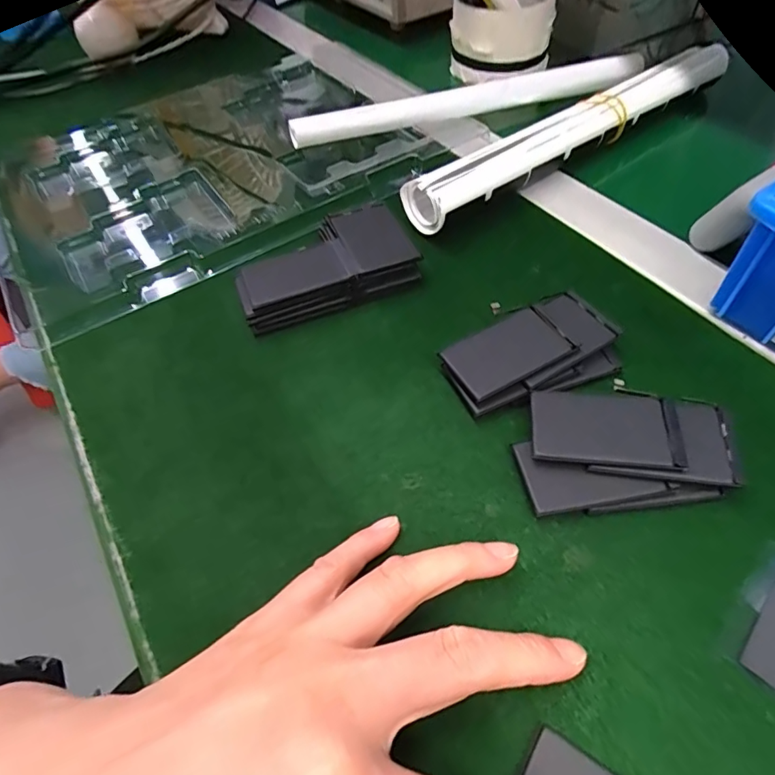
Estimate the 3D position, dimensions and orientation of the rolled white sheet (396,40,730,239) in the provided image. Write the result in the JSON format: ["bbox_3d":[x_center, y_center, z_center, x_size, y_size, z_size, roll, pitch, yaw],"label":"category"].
[{"bbox_3d":[0.137,-0.182,0.339,0.293,0.026,0.031,-34,59,-18],"label":"rolled white sheet"}]

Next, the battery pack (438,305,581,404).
[{"bbox_3d":[0.057,-0.017,0.233,0.056,0.004,0.032,-29,63,-10],"label":"battery pack"}]

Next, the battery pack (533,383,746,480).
[{"bbox_3d":[0.090,0.015,0.207,0.058,0.004,0.037,4,56,9],"label":"battery pack"}]

